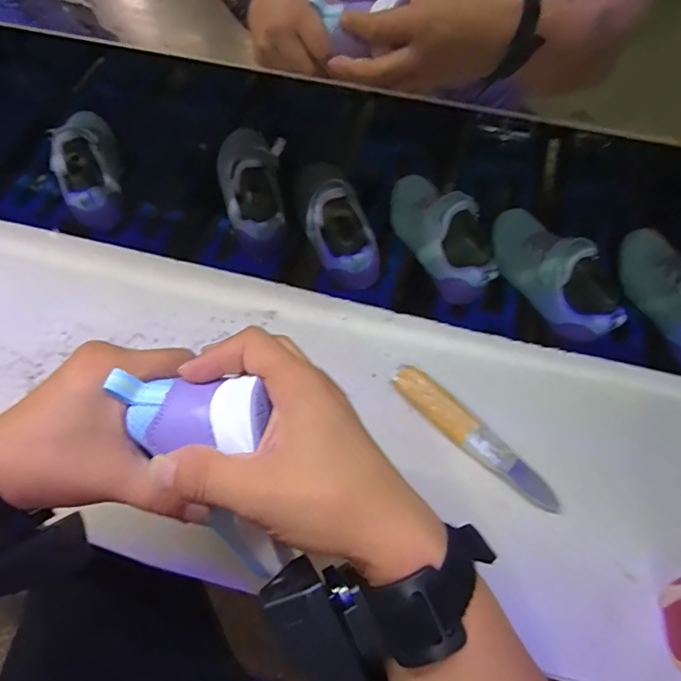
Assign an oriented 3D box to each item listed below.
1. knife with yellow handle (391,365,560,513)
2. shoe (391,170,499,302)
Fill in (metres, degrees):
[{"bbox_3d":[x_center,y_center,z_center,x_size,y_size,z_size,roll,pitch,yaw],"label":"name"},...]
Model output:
[{"bbox_3d":[0.110,0.080,0.410,0.161,0.027,0.026,40,69,19],"label":"knife with yellow handle"},{"bbox_3d":[0.113,-0.131,0.567,0.065,0.083,0.186,-21,64,-11],"label":"shoe"}]

